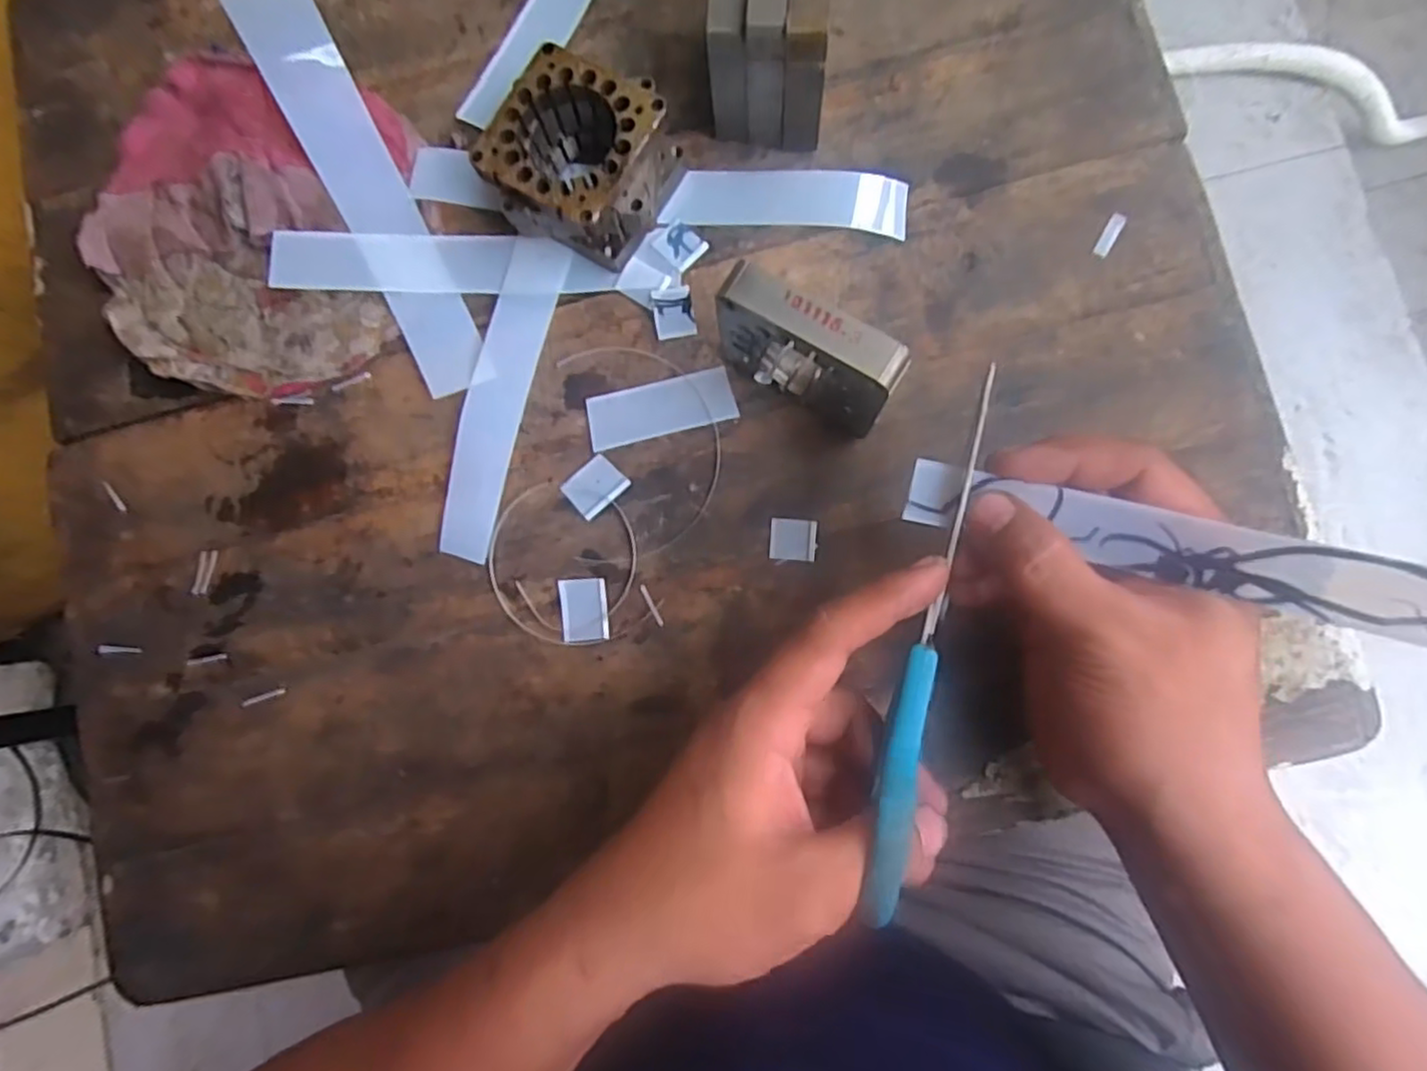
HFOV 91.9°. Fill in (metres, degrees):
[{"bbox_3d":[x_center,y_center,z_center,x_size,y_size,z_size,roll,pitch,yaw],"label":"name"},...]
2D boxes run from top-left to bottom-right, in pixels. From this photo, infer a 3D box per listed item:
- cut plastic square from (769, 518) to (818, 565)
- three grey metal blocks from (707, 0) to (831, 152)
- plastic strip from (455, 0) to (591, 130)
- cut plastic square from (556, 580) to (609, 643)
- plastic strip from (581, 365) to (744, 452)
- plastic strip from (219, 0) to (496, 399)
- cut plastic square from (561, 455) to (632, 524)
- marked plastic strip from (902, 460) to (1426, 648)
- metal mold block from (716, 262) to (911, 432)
[{"bbox_3d":[0.036,0.002,0.314,0.021,0.004,0.020,3,86,6],"label":"cut plastic square"},{"bbox_3d":[0.026,-0.222,0.302,0.049,0.066,0.065,6,86,6],"label":"three grey metal blocks"},{"bbox_3d":[-0.088,-0.256,0.350,0.030,0.004,0.116,28,87,3],"label":"plastic strip"},{"bbox_3d":[-0.060,0.034,0.318,0.022,0.004,0.029,-5,85,5],"label":"cut plastic square"},{"bbox_3d":[-0.025,-0.060,0.325,0.068,0.004,0.026,-13,84,4],"label":"plastic strip"},{"bbox_3d":[-0.161,-0.158,0.320,0.041,0.055,0.194,-24,101,3],"label":"plastic strip"},{"bbox_3d":[-0.056,-0.023,0.324,0.026,0.004,0.022,-41,83,1],"label":"cut plastic square"},{"bbox_3d":[0.170,0.011,0.204,0.223,0.023,0.025,18,87,32],"label":"marked plastic strip"},{"bbox_3d":[0.037,-0.073,0.279,0.075,0.068,0.022,34,89,7],"label":"metal mold block"}]

